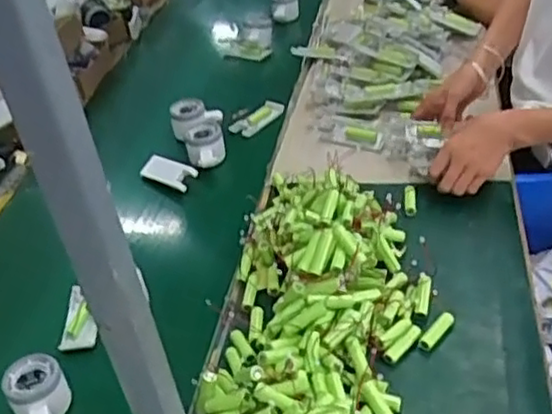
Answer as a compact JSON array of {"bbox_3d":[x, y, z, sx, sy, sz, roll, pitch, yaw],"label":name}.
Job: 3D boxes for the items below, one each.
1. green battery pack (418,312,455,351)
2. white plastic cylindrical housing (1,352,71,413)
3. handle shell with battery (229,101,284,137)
[{"bbox_3d":[0.170,0.131,0.724,0.015,0.016,0.054,26,49,36],"label":"green battery pack"},{"bbox_3d":[-0.251,0.204,0.729,0.064,0.052,0.083,-22,39,-19],"label":"white plastic cylindrical housing"},{"bbox_3d":[-0.032,-0.153,1.204,0.027,0.027,0.102,27,48,38],"label":"handle shell with battery"}]

